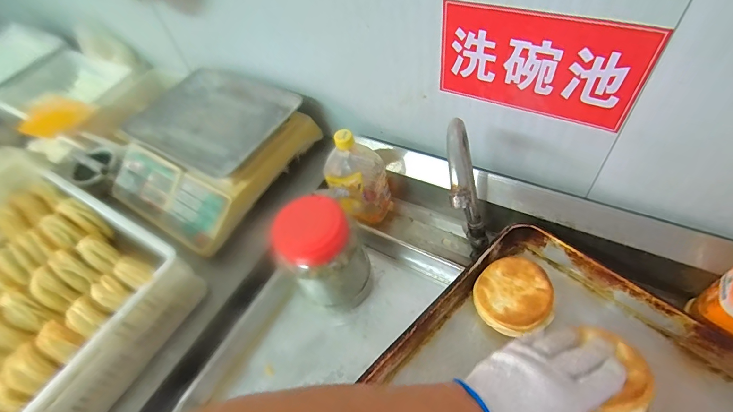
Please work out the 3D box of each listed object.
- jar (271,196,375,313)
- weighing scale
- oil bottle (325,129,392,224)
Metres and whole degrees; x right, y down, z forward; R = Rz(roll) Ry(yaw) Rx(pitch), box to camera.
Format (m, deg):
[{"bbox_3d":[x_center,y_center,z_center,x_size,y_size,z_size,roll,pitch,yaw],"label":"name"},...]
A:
[{"bbox_3d":[-0.066,0.087,0.577,0.115,0.194,0.111,-3,51,4],"label":"jar"},{"bbox_3d":[-0.347,-0.128,0.799,0.379,0.119,0.361,25,58,24],"label":"weighing scale"},{"bbox_3d":[-0.013,-0.055,0.654,0.087,0.183,0.089,-3,51,4],"label":"oil bottle"}]

